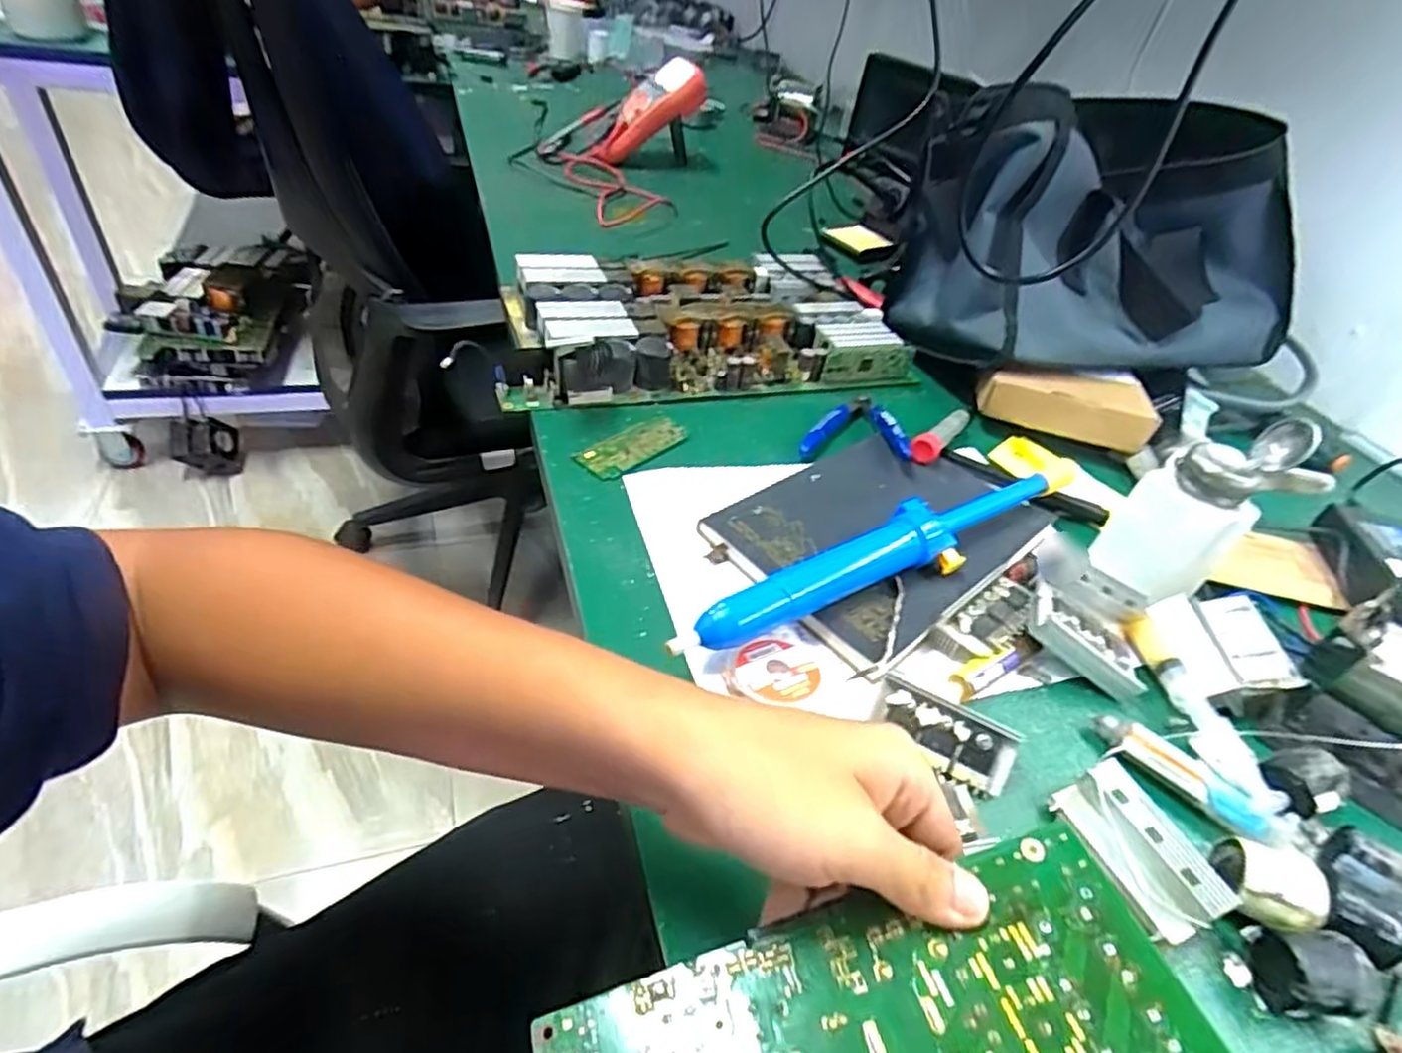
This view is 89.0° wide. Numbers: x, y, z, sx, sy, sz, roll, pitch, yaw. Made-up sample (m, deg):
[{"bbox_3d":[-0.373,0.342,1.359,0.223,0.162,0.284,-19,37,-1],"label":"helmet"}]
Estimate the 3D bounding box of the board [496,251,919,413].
[{"bbox_3d":[-0.002,-0.194,0.626,0.348,0.055,0.219,-5,44,-18],"label":"board"}]

